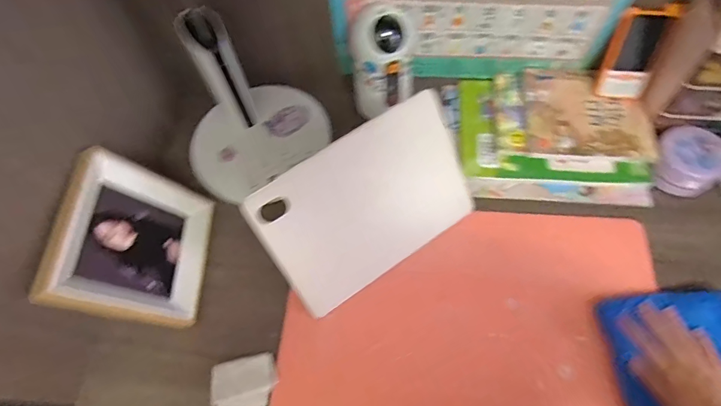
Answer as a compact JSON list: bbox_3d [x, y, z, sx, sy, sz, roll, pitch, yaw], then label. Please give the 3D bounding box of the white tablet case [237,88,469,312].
[{"bbox_3d":[0.016,0.002,0.523,0.267,0.181,0.009,-33,23,-13],"label":"white tablet case"}]

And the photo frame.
[{"bbox_3d":[-0.275,0.047,0.519,0.021,0.177,0.185,-18,58,31],"label":"photo frame"}]

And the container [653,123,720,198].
[{"bbox_3d":[0.452,-0.059,0.579,0.079,0.052,0.086,-2,62,3],"label":"container"}]

